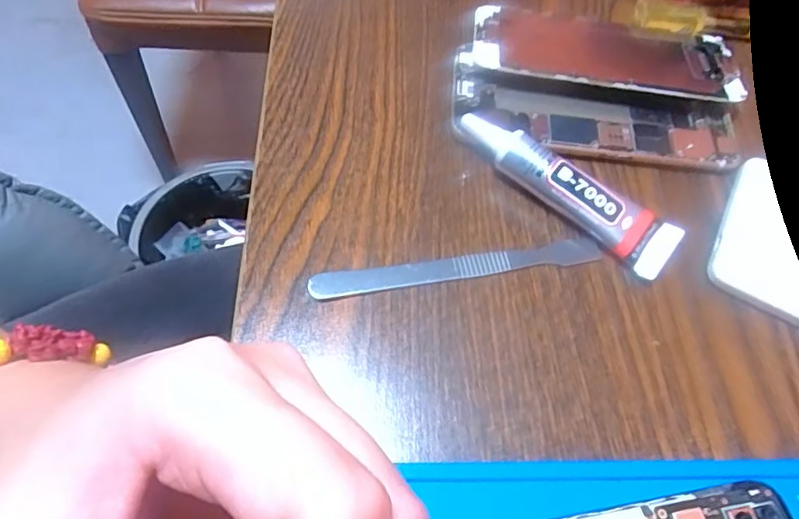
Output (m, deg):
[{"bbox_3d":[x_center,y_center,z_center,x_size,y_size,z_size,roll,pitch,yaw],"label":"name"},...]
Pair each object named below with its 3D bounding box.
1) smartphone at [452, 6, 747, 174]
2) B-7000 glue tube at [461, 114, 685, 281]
[{"bbox_3d":[0.099,-0.092,0.290,0.139,0.012,0.103,8,60,0],"label":"smartphone"},{"bbox_3d":[0.071,-0.031,0.248,0.103,0.018,0.025,35,64,16],"label":"B-7000 glue tube"}]

